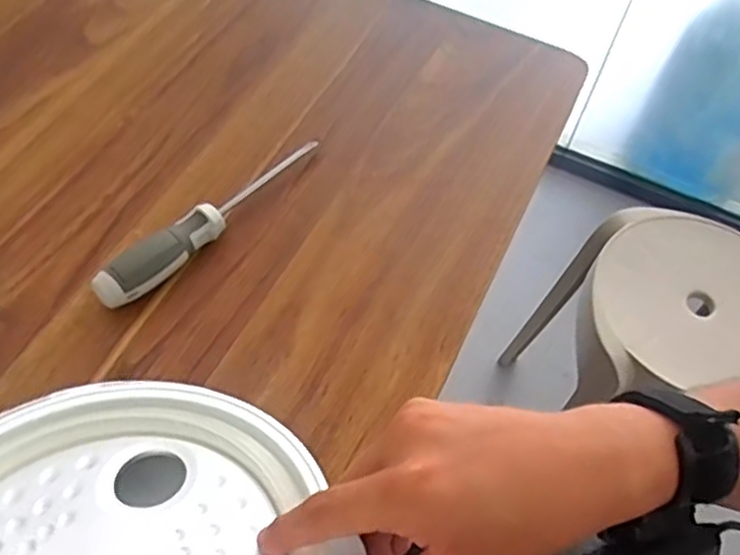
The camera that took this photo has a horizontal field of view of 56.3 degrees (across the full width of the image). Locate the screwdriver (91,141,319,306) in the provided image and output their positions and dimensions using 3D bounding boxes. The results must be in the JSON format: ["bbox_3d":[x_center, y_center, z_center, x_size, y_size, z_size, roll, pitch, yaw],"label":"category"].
[{"bbox_3d":[-0.098,-0.041,0.448,0.023,0.027,0.179,35,60,19],"label":"screwdriver"}]

